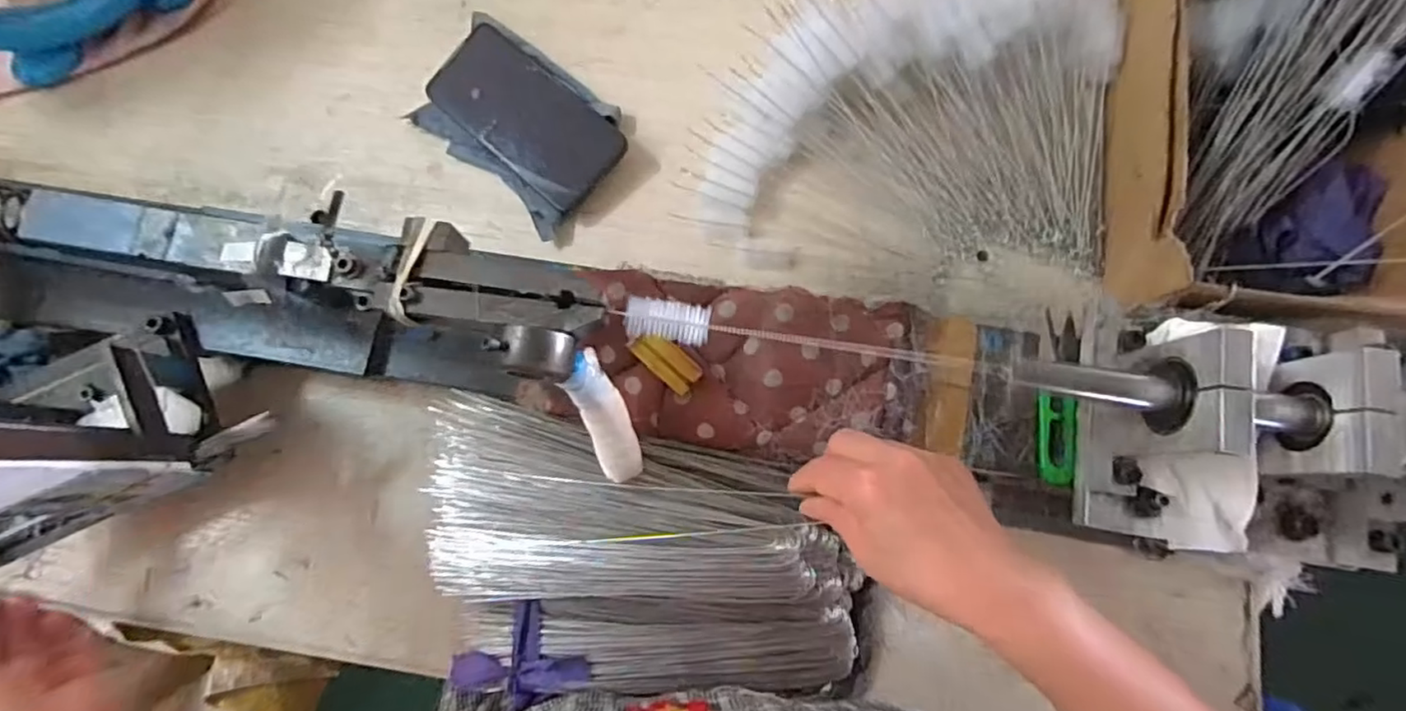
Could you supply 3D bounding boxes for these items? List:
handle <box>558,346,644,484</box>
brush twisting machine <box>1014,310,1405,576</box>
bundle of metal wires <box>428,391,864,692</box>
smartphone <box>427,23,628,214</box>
[{"bbox_3d":[-0.057,0.038,0.373,0.025,0.014,0.095,-20,122,-5],"label":"handle"},{"bbox_3d":[0.328,0.043,0.353,0.321,0.141,0.138,8,79,0],"label":"brush twisting machine"},{"bbox_3d":[-0.045,0.139,0.422,0.310,0.039,0.172,10,79,1],"label":"bundle of metal wires"},{"bbox_3d":[-0.140,-0.190,0.496,0.158,0.010,0.075,41,99,8],"label":"smartphone"}]

